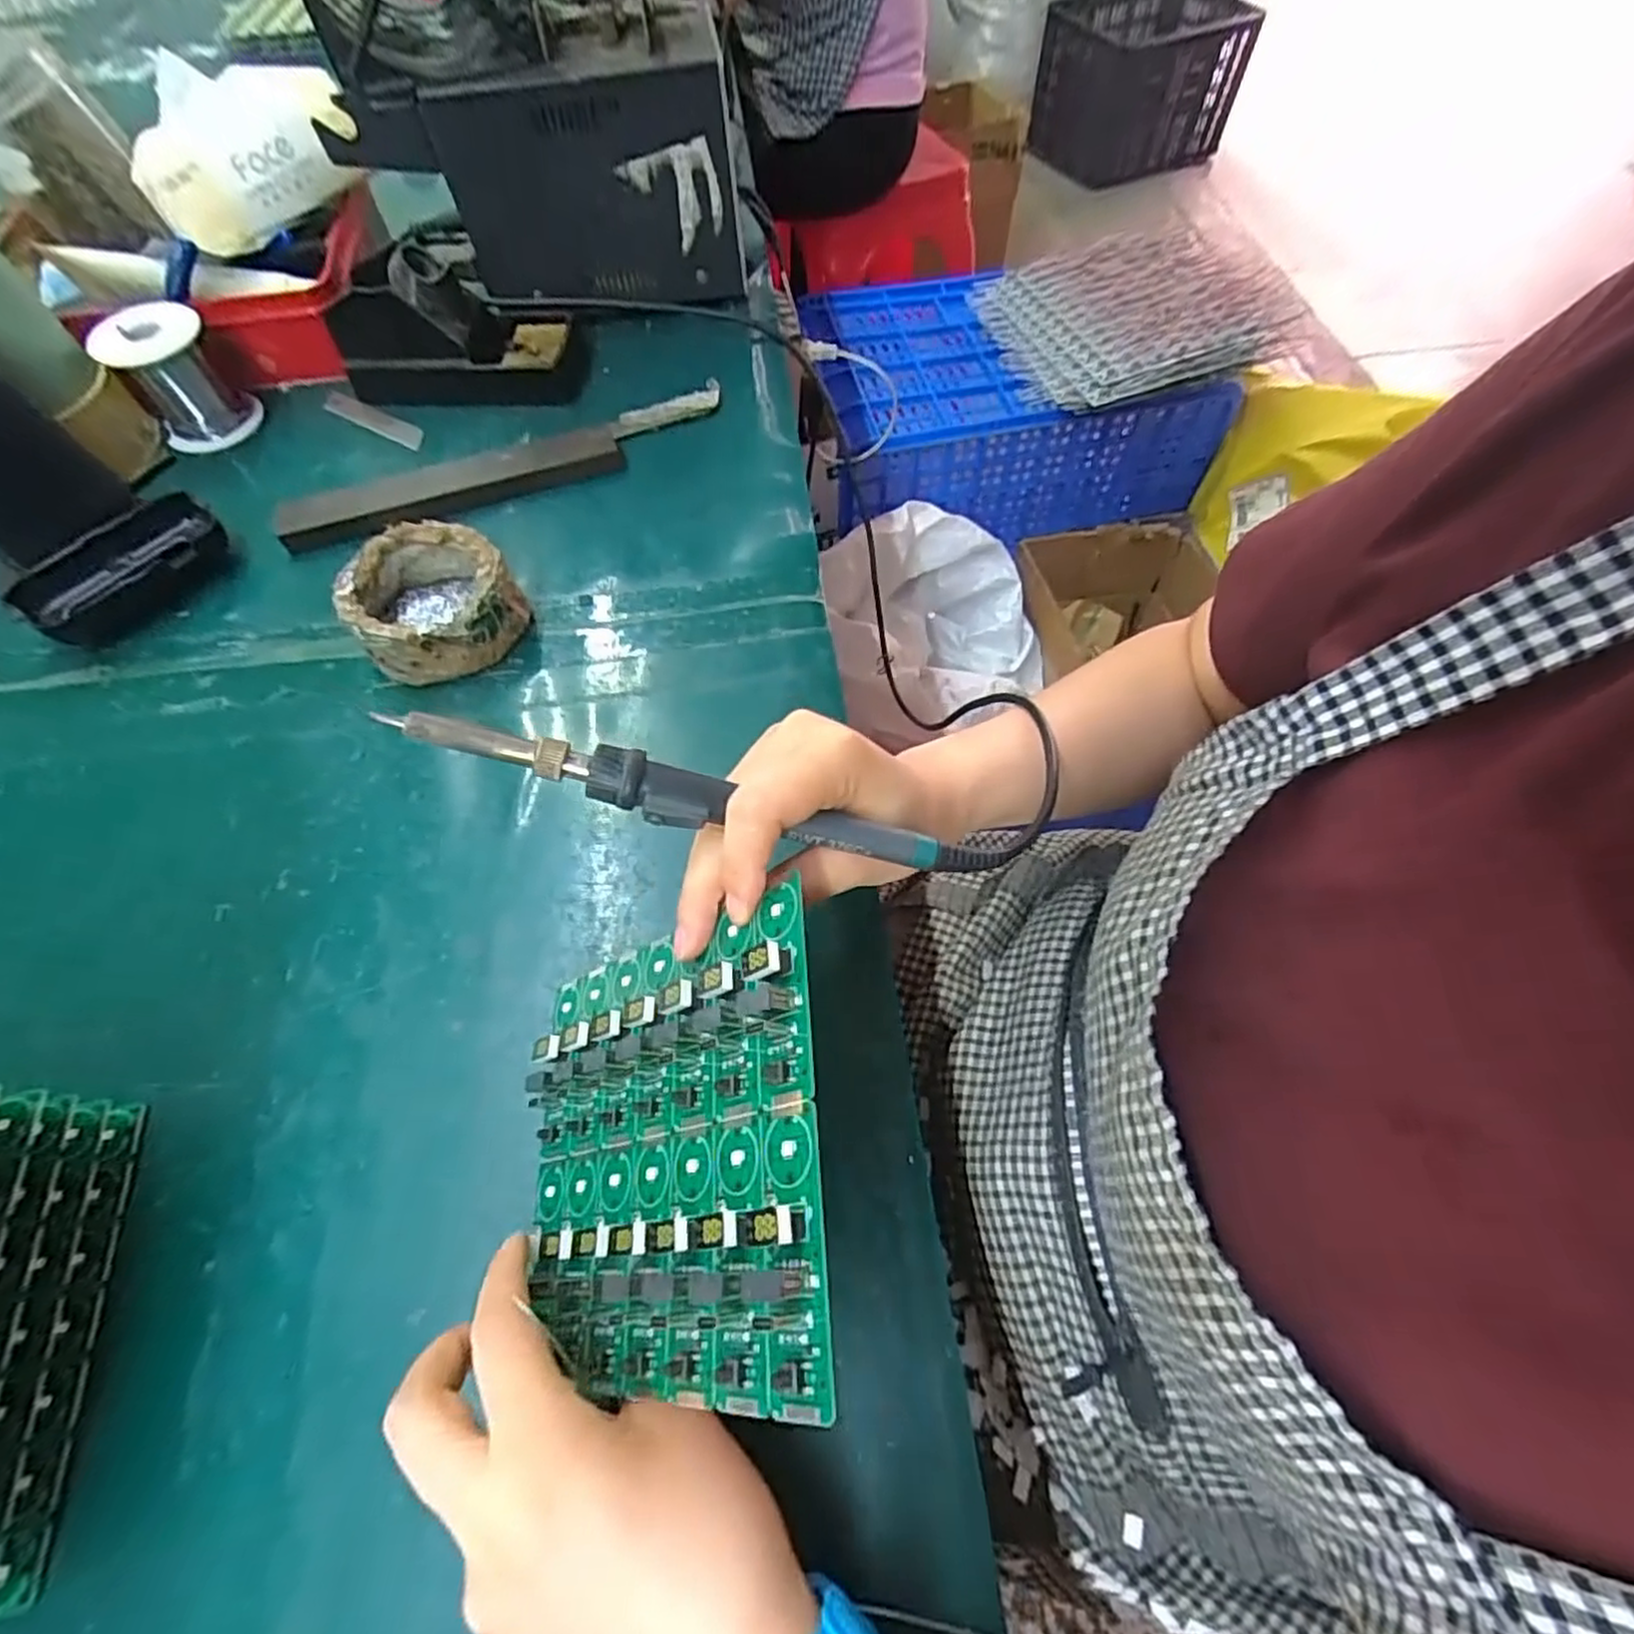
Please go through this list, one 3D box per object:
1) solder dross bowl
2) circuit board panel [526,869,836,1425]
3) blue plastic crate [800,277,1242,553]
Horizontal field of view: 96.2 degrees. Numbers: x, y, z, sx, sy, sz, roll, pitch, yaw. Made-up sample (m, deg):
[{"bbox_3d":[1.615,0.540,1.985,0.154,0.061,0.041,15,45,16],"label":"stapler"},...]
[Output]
[{"bbox_3d":[-0.210,-0.116,0.400,0.080,0.040,0.081,0,62,0],"label":"solder dross bowl"},{"bbox_3d":[-0.056,0.103,0.237,0.143,0.013,0.131,-28,52,35],"label":"circuit board panel"},{"bbox_3d":[0.311,-0.638,1.161,0.567,0.234,0.360,-7,61,-2],"label":"blue plastic crate"}]

